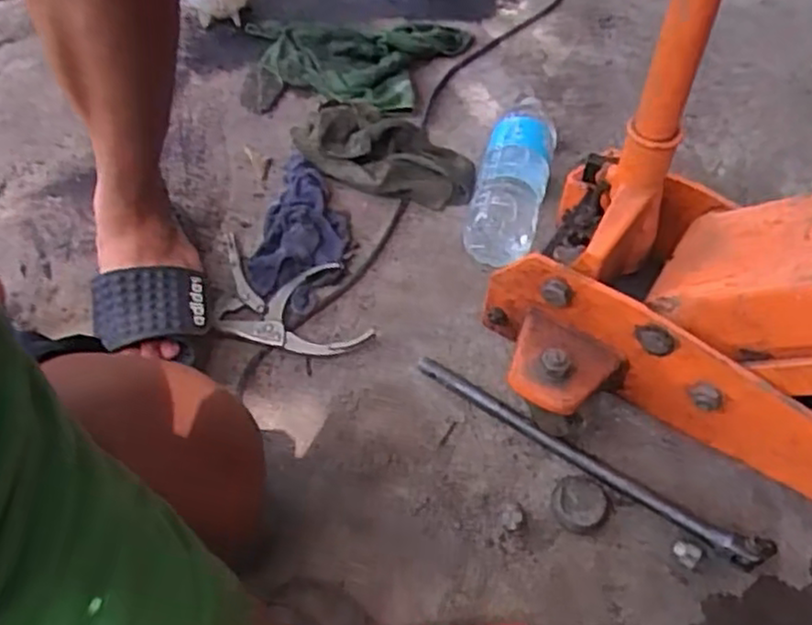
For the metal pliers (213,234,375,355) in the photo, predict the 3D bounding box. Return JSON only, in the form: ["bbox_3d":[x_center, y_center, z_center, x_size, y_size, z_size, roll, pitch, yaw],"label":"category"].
[{"bbox_3d":[-0.122,-0.016,0.800,0.186,0.023,0.127,10,55,6],"label":"metal pliers"}]

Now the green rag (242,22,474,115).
[{"bbox_3d":[-0.069,-0.352,1.041,0.322,0.040,0.196,0,55,-1],"label":"green rag"}]

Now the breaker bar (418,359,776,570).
[{"bbox_3d":[0.166,0.133,0.699,0.361,0.029,0.032,30,60,19],"label":"breaker bar"}]

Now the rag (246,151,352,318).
[{"bbox_3d":[-0.116,-0.099,0.858,0.097,0.034,0.219,8,55,5],"label":"rag"}]

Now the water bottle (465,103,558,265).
[{"bbox_3d":[0.128,-0.158,0.882,0.082,0.070,0.233,14,56,9],"label":"water bottle"}]

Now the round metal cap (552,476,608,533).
[{"bbox_3d":[0.160,0.175,0.677,0.049,0.016,0.050,0,55,0],"label":"round metal cap"}]

